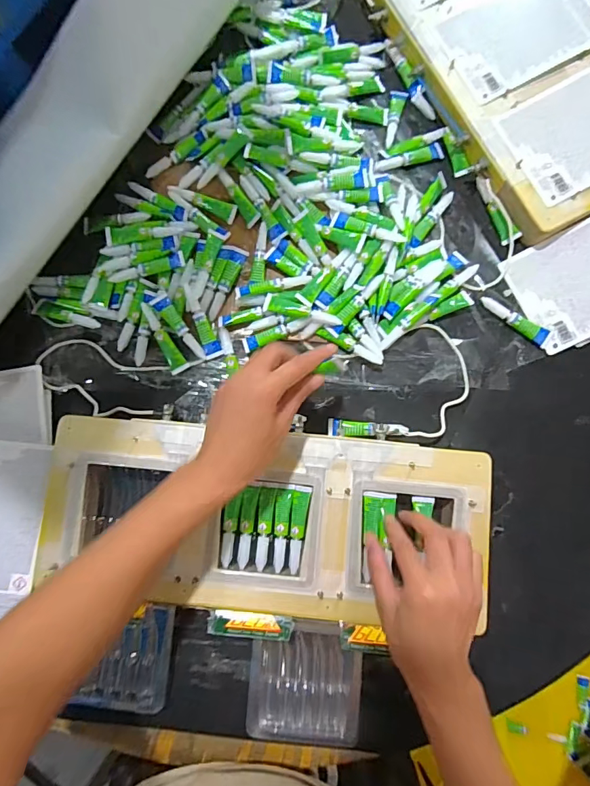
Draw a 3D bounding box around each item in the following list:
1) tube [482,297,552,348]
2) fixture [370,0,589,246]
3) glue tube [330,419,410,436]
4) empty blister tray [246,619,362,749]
[{"bbox_3d":[0.239,-0.078,0.482,0.084,0.008,0.019,33,83,6],"label":"tube"},{"bbox_3d":[0.240,-0.387,0.493,0.190,0.034,0.413,-27,82,-3],"label":"fixture"},{"bbox_3d":[0.075,0.038,0.462,0.078,0.021,0.016,3,81,2],"label":"glue tube"},{"bbox_3d":[0.010,0.275,0.433,0.102,0.035,0.102,4,81,2],"label":"empty blister tray"}]

